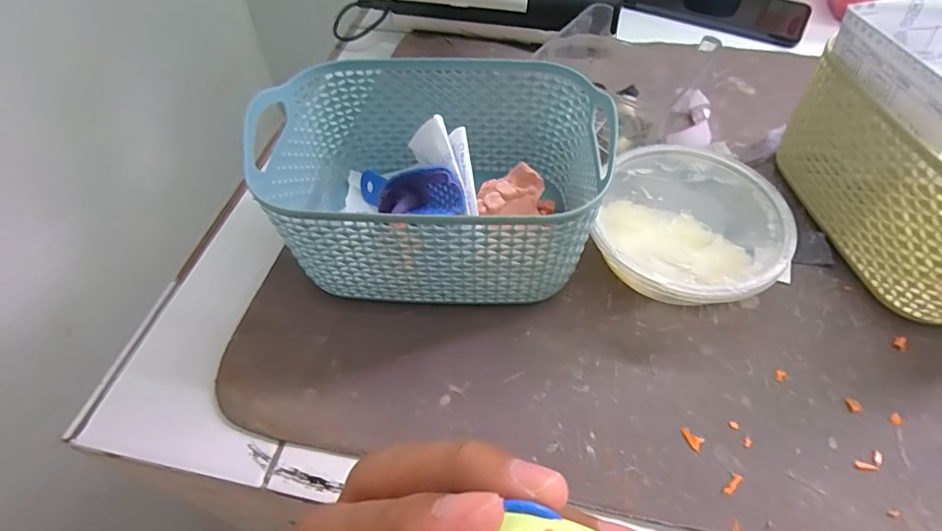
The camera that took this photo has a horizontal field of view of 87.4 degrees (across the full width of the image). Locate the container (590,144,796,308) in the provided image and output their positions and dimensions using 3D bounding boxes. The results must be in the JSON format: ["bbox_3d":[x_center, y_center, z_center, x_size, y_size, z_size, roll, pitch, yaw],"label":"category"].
[{"bbox_3d":[0.116,-0.013,0.273,0.092,0.045,0.096,0,53,1],"label":"container"}]

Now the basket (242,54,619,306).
[{"bbox_3d":[-0.021,-0.042,0.274,0.162,0.084,0.118,2,53,3],"label":"basket"}]

